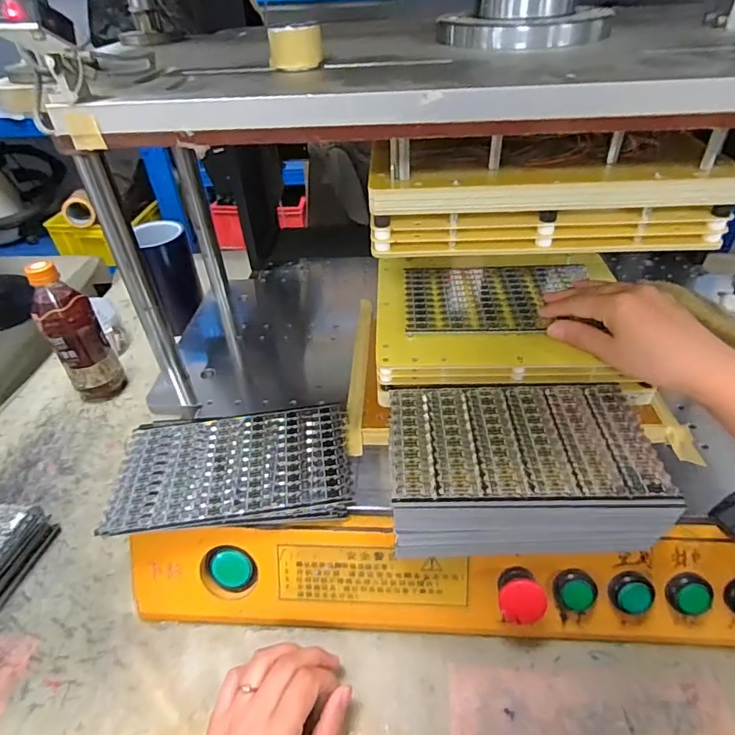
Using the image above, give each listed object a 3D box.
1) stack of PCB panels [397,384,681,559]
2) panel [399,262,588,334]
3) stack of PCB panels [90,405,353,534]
[{"bbox_3d":[0.118,0.087,0.394,0.195,0.079,0.125,-1,40,2],"label":"stack of PCB panels"},{"bbox_3d":[0.132,-0.073,0.492,0.185,0.006,0.121,-2,40,2],"label":"panel"},{"bbox_3d":[-0.119,0.087,0.441,0.203,0.009,0.124,-4,40,-1],"label":"stack of PCB panels"}]

